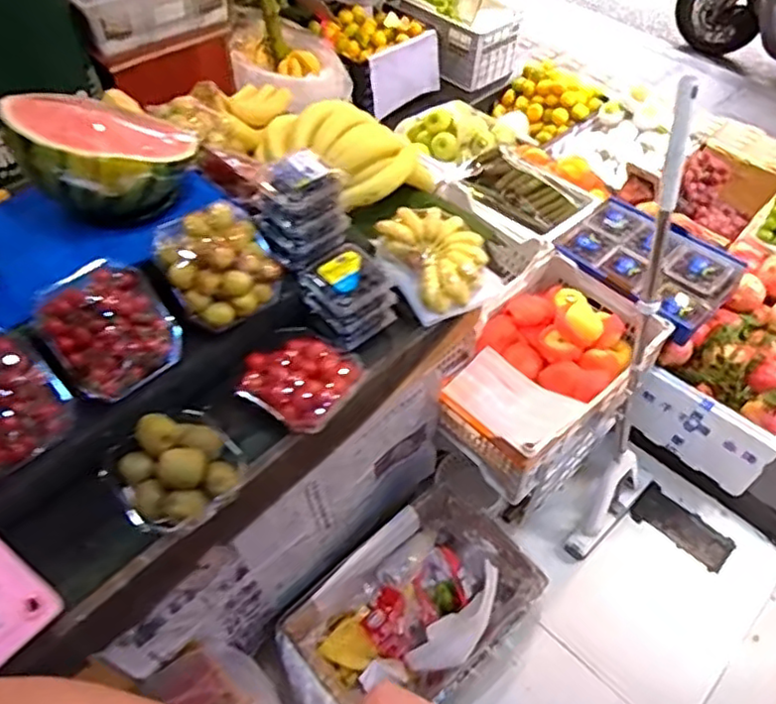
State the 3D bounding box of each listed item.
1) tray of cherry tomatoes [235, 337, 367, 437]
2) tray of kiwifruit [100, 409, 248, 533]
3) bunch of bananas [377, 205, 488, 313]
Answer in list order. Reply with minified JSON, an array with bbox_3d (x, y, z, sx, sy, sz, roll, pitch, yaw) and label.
[{"bbox_3d":[-0.124,0.035,0.886,0.144,0.057,0.124,21,53,15],"label":"tray of cherry tomatoes"},{"bbox_3d":[-0.260,0.136,0.807,0.144,0.056,0.148,-33,58,-26],"label":"tray of kiwifruit"},{"bbox_3d":[0.082,-0.155,1.042,0.125,0.055,0.181,-16,52,-15],"label":"bunch of bananas"}]

